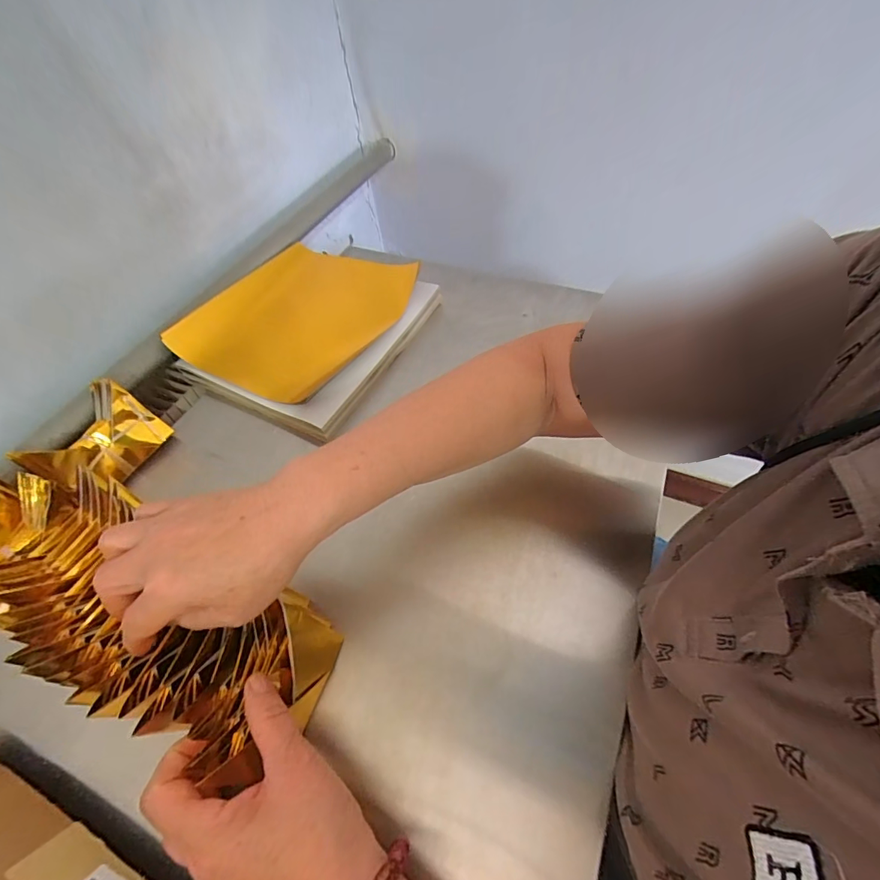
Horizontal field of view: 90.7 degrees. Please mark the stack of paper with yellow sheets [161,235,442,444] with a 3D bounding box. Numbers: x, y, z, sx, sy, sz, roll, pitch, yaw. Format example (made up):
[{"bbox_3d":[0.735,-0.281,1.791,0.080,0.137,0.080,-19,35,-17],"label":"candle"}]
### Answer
[{"bbox_3d":[-0.156,-0.146,0.539,0.234,0.054,0.278,19,58,17],"label":"stack of paper with yellow sheets"}]

